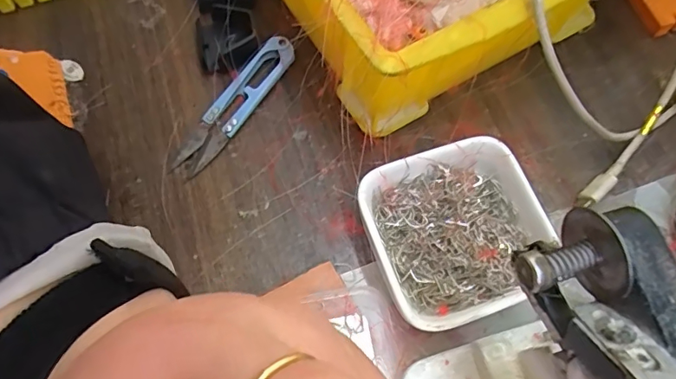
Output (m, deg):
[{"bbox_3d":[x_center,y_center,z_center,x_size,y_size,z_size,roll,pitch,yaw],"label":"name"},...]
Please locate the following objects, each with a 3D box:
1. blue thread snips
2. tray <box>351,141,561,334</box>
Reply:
[{"bbox_3d":[-0.059,-0.049,0.279,0.021,0.010,0.100,32,71,12],"label":"blue thread snips"},{"bbox_3d":[0.057,0.022,0.239,0.081,0.032,0.080,-19,69,-8],"label":"tray"}]

